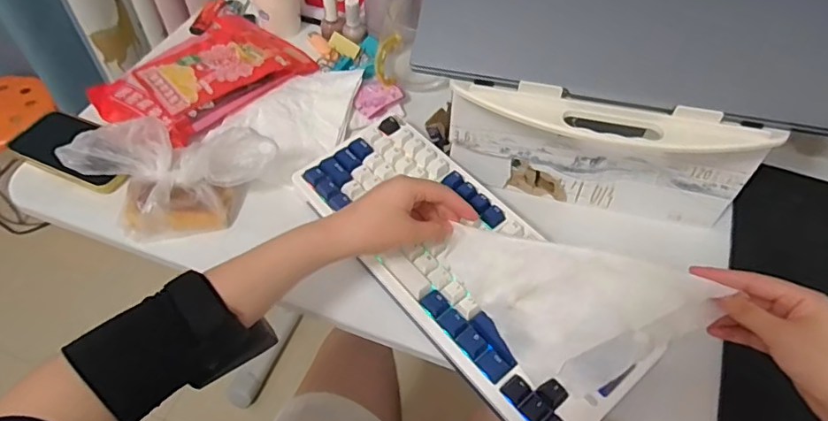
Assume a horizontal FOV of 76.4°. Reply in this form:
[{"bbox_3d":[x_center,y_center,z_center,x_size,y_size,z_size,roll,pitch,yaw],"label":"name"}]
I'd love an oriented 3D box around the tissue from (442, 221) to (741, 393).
[{"bbox_3d":[0.120,0.078,0.417,0.199,0.065,0.095,17,53,12],"label":"tissue"}]

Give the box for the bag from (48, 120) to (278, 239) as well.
[{"bbox_3d":[-0.246,-0.035,0.518,0.203,0.080,0.103,9,52,6],"label":"bag"}]

